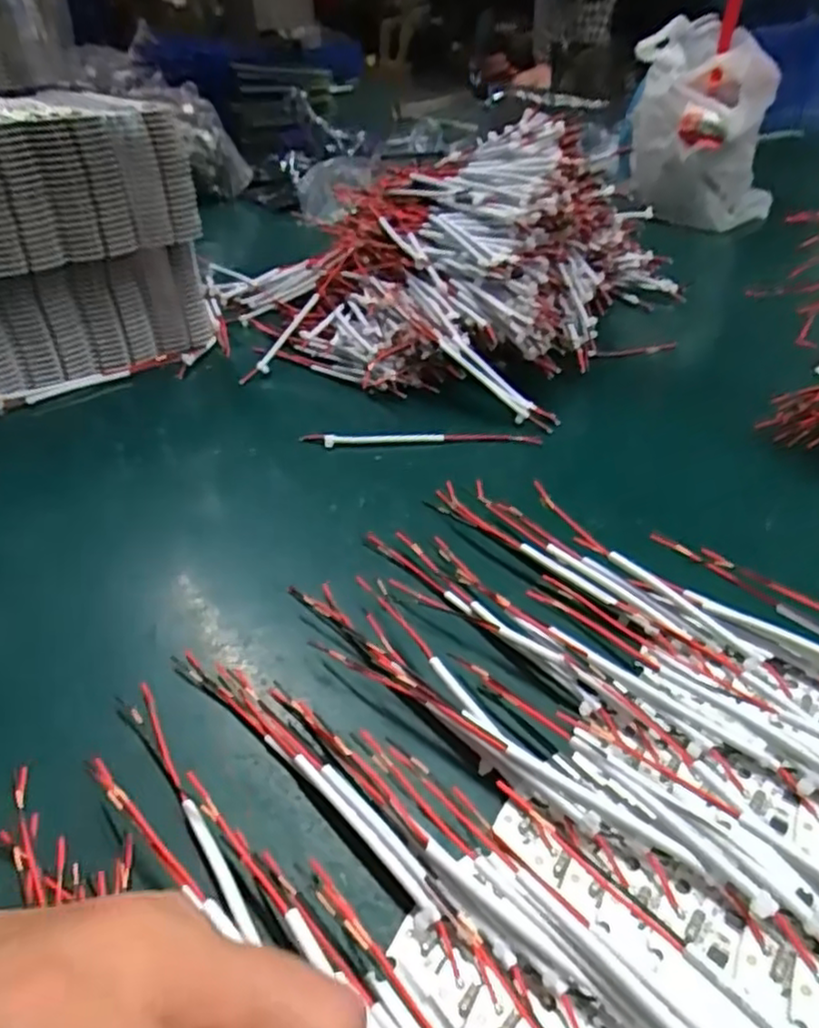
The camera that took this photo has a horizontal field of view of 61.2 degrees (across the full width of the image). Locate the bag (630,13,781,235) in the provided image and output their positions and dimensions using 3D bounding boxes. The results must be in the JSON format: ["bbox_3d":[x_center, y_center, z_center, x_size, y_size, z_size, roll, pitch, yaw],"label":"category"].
[{"bbox_3d":[0.315,-0.406,0.746,0.157,0.173,0.148,13,43,17],"label":"bag"}]

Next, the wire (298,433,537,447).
[{"bbox_3d":[0.007,-0.048,0.442,0.151,0.006,0.012,-2,37,2],"label":"wire"}]

